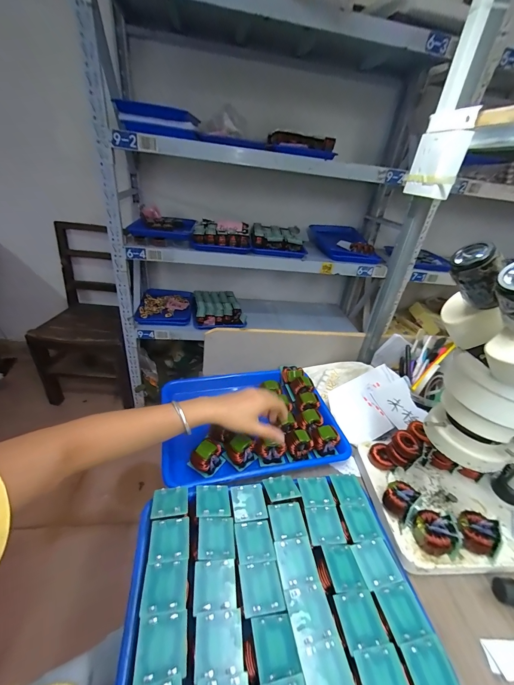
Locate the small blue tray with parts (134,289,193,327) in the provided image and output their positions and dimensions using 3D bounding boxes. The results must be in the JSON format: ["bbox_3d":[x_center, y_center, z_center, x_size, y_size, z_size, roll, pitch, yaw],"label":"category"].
[{"bbox_3d":[-0.459,-0.192,1.436,0.254,0.044,0.391,-1,33,-13],"label":"small blue tray with parts"}]

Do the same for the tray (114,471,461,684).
[{"bbox_3d":[0.017,0.277,0.323,0.304,0.043,0.239,0,33,-12],"label":"tray"}]

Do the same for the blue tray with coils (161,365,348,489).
[{"bbox_3d":[-0.012,0.139,0.543,0.324,0.051,0.242,-4,34,-18],"label":"blue tray with coils"}]

